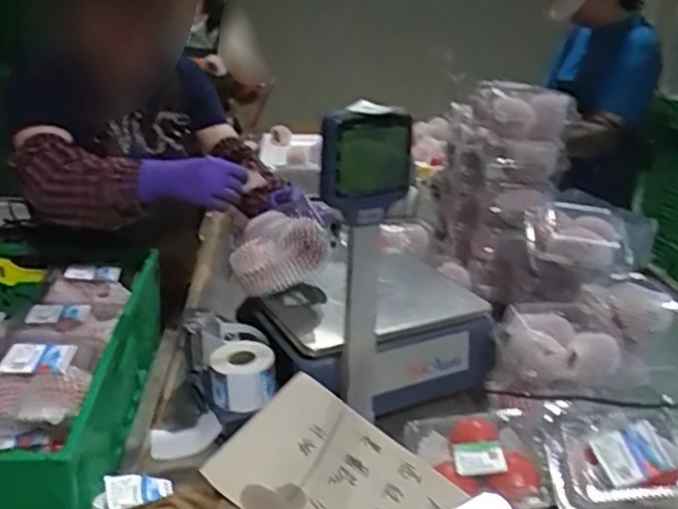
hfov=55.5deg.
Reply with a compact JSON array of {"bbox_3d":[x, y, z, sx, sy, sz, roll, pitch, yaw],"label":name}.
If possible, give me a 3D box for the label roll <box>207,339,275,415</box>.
[{"bbox_3d":[-0.145,0.177,0.956,0.095,0.062,0.102,3,22,-1],"label":"label roll"}]

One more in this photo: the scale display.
[{"bbox_3d":[0.033,-0.104,0.773,0.115,0.132,0.037,-10,25,-29],"label":"scale display"}]

